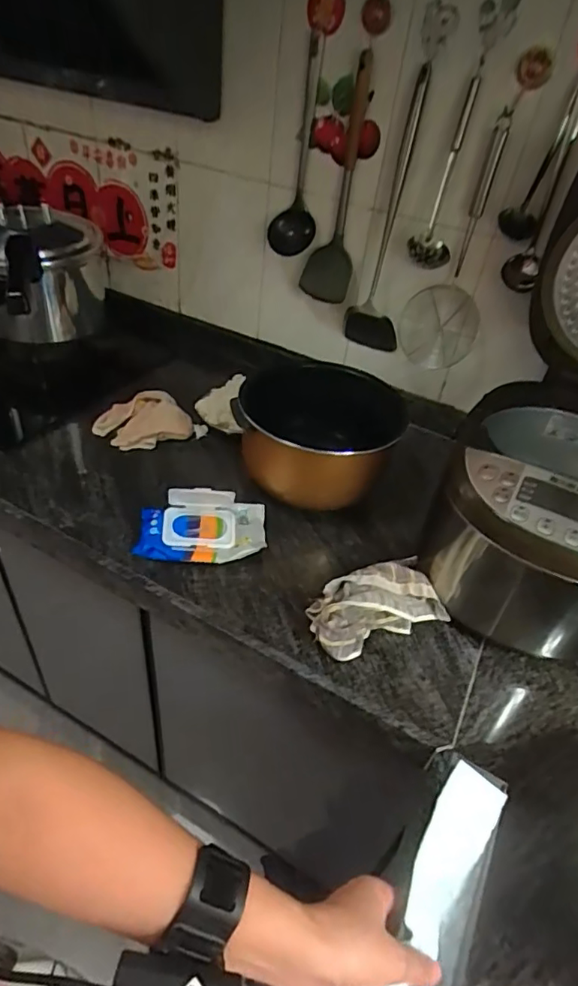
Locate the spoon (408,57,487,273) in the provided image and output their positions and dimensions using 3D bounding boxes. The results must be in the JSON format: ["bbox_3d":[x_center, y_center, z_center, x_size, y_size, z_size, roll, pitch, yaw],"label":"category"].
[{"bbox_3d":[0.240,-0.475,0.817,0.071,0.242,0.049,16,41,10],"label":"spoon"}]

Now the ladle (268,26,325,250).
[{"bbox_3d":[0.019,-0.586,0.925,0.078,0.318,0.073,7,19,-1],"label":"ladle"}]

